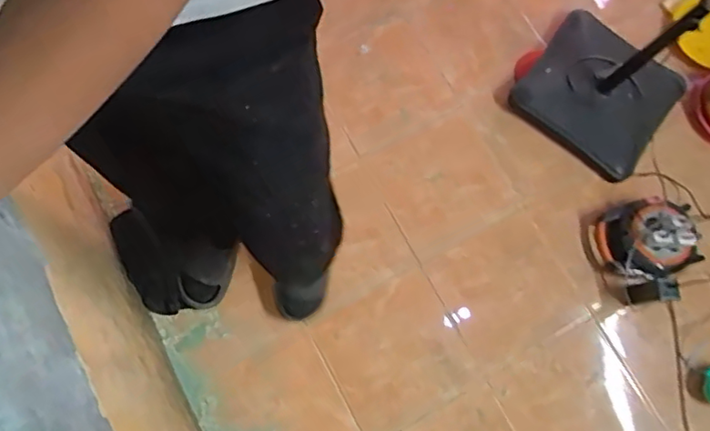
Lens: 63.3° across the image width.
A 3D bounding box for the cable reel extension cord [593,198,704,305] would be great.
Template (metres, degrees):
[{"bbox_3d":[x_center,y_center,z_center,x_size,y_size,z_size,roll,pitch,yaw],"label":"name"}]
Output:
[{"bbox_3d":[0.668,0.073,1.287,0.192,0.108,0.225,-17,77,-8],"label":"cable reel extension cord"}]

